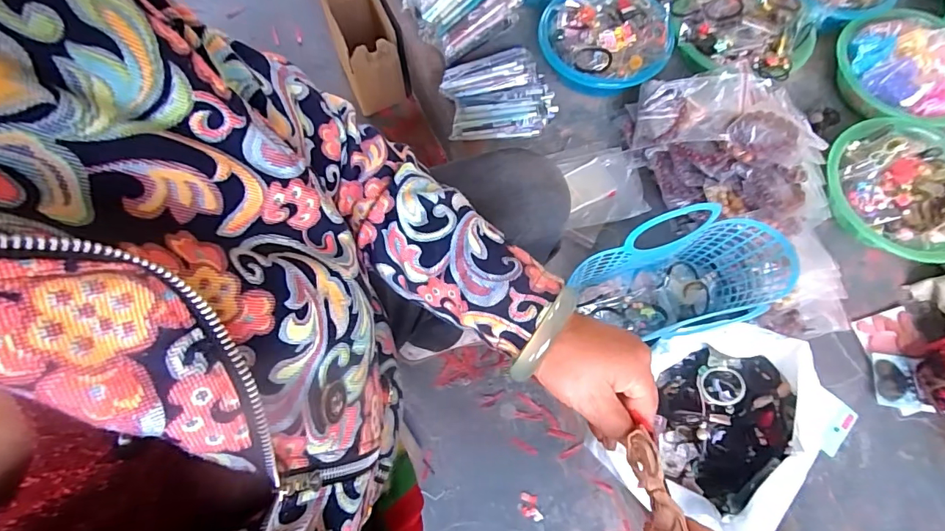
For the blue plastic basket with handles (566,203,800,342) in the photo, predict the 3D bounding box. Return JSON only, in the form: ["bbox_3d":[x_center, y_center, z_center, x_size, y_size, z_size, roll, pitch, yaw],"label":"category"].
[{"bbox_3d":[0.276,0.019,0.586,0.274,0.179,0.117,-14,71,-5],"label":"blue plastic basket with handles"}]

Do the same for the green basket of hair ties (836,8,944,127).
[{"bbox_3d":[0.734,-0.326,0.783,0.200,0.094,0.222,-6,70,-2],"label":"green basket of hair ties"}]

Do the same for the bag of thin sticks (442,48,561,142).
[{"bbox_3d":[0.046,-0.287,0.798,0.179,0.055,0.148,-11,70,-4],"label":"bag of thin sticks"}]

